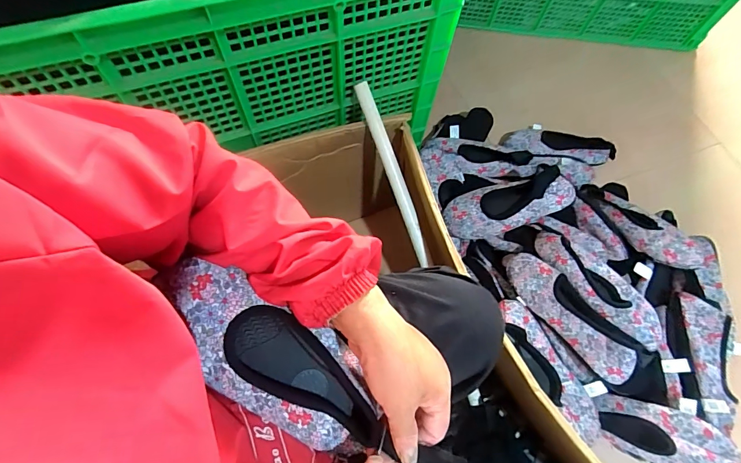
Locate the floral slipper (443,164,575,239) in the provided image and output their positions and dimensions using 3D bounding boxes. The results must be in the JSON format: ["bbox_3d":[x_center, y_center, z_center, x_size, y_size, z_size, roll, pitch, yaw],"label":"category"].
[{"bbox_3d":[0.270,-0.055,0.783,0.245,0.042,0.096,-18,67,13],"label":"floral slipper"}]

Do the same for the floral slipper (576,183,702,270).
[{"bbox_3d":[0.530,-0.020,0.782,0.096,0.045,0.249,-23,49,-12],"label":"floral slipper"}]

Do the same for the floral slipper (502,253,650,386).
[{"bbox_3d":[0.348,0.140,0.691,0.085,0.051,0.266,-37,73,-17],"label":"floral slipper"}]

